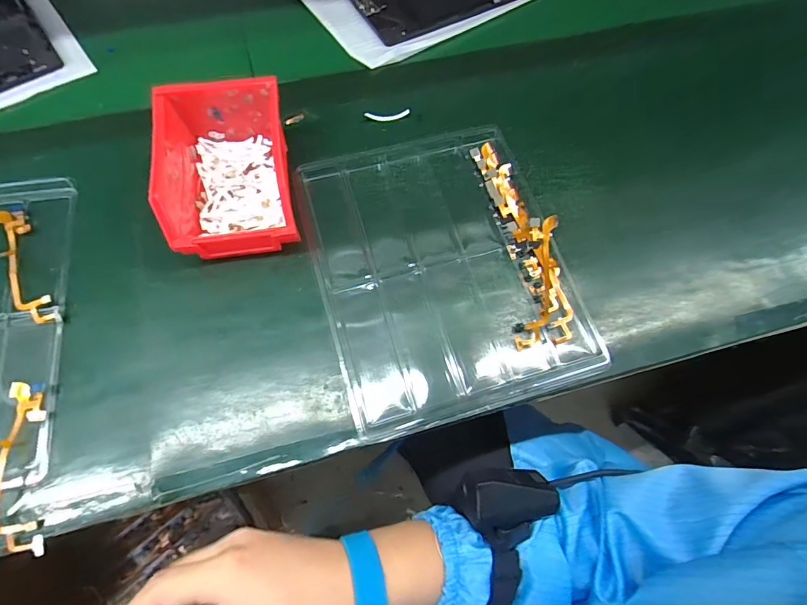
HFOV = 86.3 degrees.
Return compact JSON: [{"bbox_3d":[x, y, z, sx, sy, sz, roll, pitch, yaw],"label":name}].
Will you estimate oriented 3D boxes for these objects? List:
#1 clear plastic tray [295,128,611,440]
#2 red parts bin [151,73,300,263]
[{"bbox_3d":[0.034,-0.040,0.394,0.217,0.013,0.271,-15,67,-7],"label":"clear plastic tray"},{"bbox_3d":[-0.154,-0.117,0.388,0.102,0.077,0.142,-9,67,-5],"label":"red parts bin"}]

